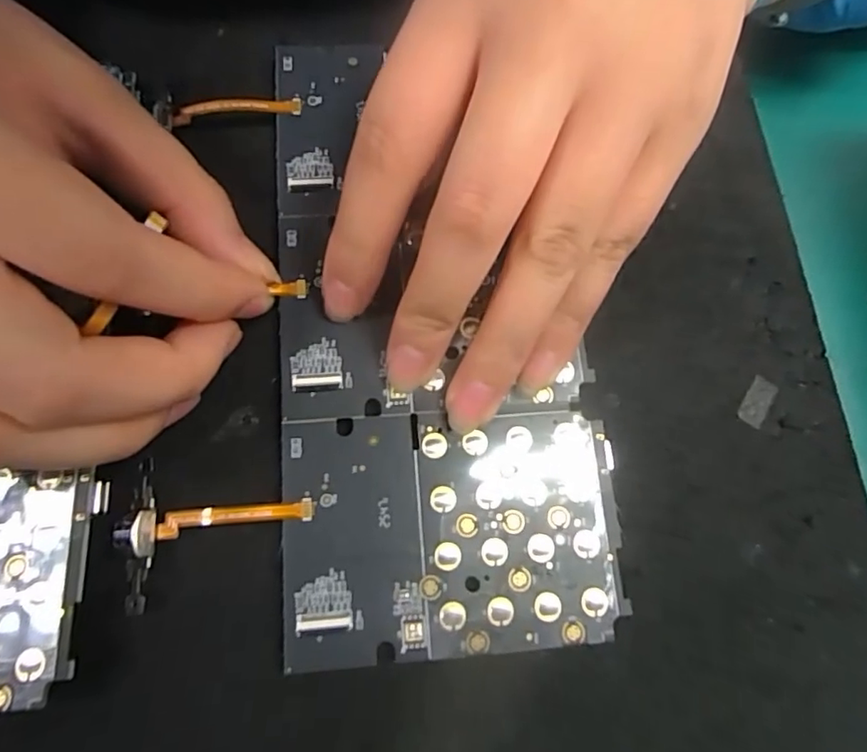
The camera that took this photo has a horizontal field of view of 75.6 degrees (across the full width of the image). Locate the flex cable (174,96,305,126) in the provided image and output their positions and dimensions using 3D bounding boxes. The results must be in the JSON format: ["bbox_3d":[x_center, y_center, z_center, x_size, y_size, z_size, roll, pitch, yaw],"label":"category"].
[{"bbox_3d":[-0.056,-0.075,0.158,0.035,0.004,0.005,-9,77,-4],"label":"flex cable"}]

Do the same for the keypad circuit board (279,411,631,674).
[{"bbox_3d":[0.004,0.036,0.133,0.078,0.005,0.054,-4,76,-2],"label":"keypad circuit board"}]

